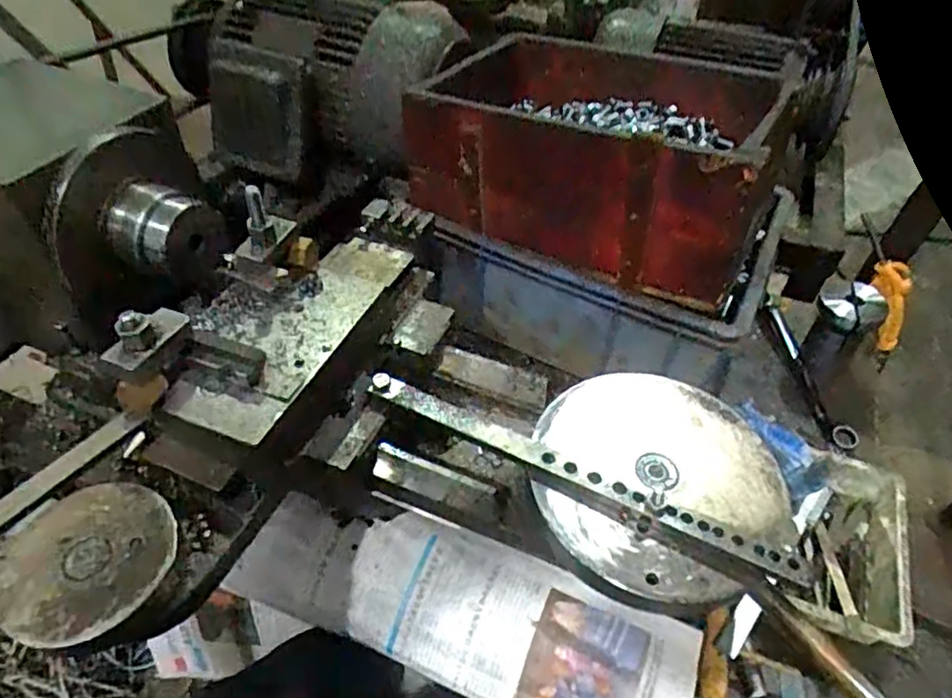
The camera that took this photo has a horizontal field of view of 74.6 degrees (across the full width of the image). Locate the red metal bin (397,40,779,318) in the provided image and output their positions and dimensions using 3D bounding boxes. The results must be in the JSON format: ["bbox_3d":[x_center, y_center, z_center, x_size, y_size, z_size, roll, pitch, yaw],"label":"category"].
[{"bbox_3d":[0.138,-0.240,0.700,0.383,0.147,0.309,25,49,20],"label":"red metal bin"}]

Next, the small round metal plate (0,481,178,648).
[{"bbox_3d":[-0.230,0.125,0.373,0.093,0.008,0.096,2,45,-2],"label":"small round metal plate"}]

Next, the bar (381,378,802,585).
[{"bbox_3d":[0.068,0.086,0.454,0.327,0.018,0.027,21,48,16],"label":"bar"}]

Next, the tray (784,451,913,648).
[{"bbox_3d":[0.326,0.172,0.556,0.107,0.058,0.181,20,47,15],"label":"tray"}]

